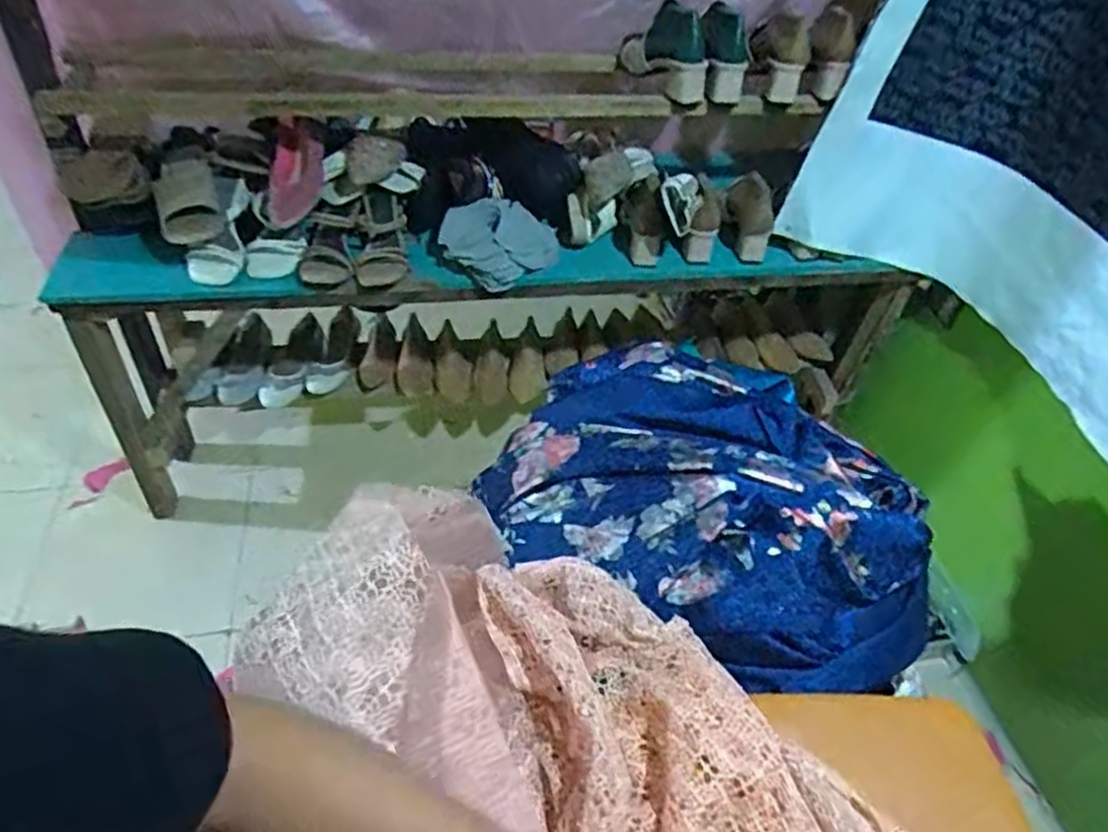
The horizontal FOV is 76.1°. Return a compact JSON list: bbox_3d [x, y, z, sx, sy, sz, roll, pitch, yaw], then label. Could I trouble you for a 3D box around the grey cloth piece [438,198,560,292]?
[{"bbox_3d":[-0.088,-0.286,1.192,0.190,0.085,0.134,-14,50,-19],"label":"grey cloth piece"}]

